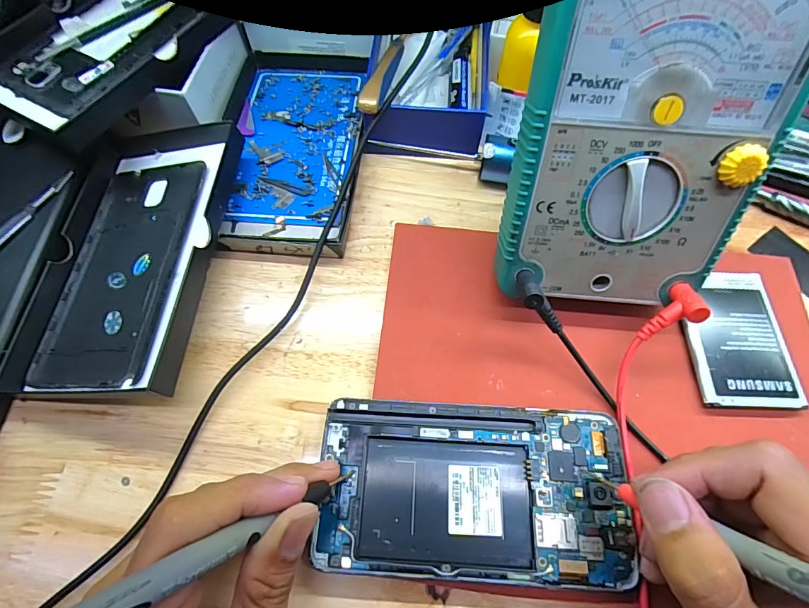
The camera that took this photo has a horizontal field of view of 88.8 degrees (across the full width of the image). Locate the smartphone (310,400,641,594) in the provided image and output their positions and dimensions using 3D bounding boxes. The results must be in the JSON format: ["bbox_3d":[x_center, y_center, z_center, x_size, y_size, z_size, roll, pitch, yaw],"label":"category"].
[{"bbox_3d":[0.033,0.089,0.200,0.144,0.006,0.077,3,66,1],"label":"smartphone"}]

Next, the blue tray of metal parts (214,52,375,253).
[{"bbox_3d":[-0.080,-0.117,0.290,0.097,0.027,0.179,2,66,1],"label":"blue tray of metal parts"}]

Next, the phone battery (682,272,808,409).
[{"bbox_3d":[0.184,0.018,0.232,0.052,0.009,0.079,-1,66,-1],"label":"phone battery"}]

